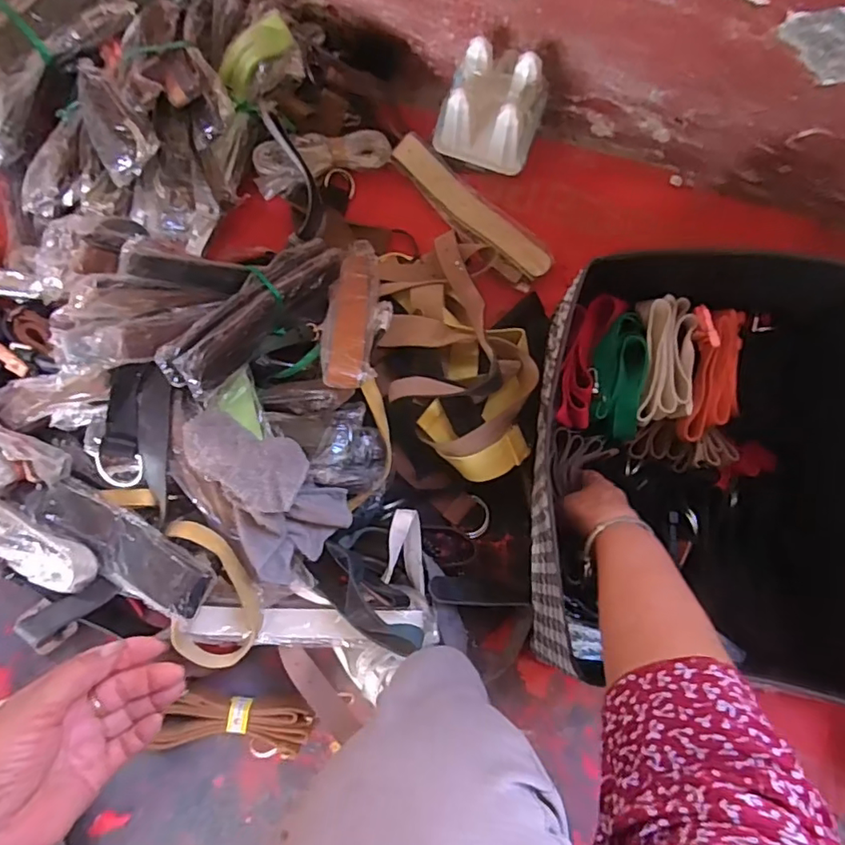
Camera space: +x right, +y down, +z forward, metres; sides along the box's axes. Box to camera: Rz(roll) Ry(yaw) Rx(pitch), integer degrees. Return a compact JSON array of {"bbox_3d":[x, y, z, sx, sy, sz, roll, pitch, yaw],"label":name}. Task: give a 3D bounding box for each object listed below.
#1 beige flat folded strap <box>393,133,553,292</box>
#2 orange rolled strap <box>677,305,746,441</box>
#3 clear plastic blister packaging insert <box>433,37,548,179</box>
[{"bbox_3d":[0.060,-0.276,0.727,0.249,0.030,0.061,42,81,7],"label":"beige flat folded strap"},{"bbox_3d":[0.334,-0.055,0.633,0.071,0.045,0.156,7,78,1],"label":"orange rolled strap"},{"bbox_3d":[0.085,-0.393,0.689,0.121,0.100,0.096,20,79,3],"label":"clear plastic blister packaging insert"}]

